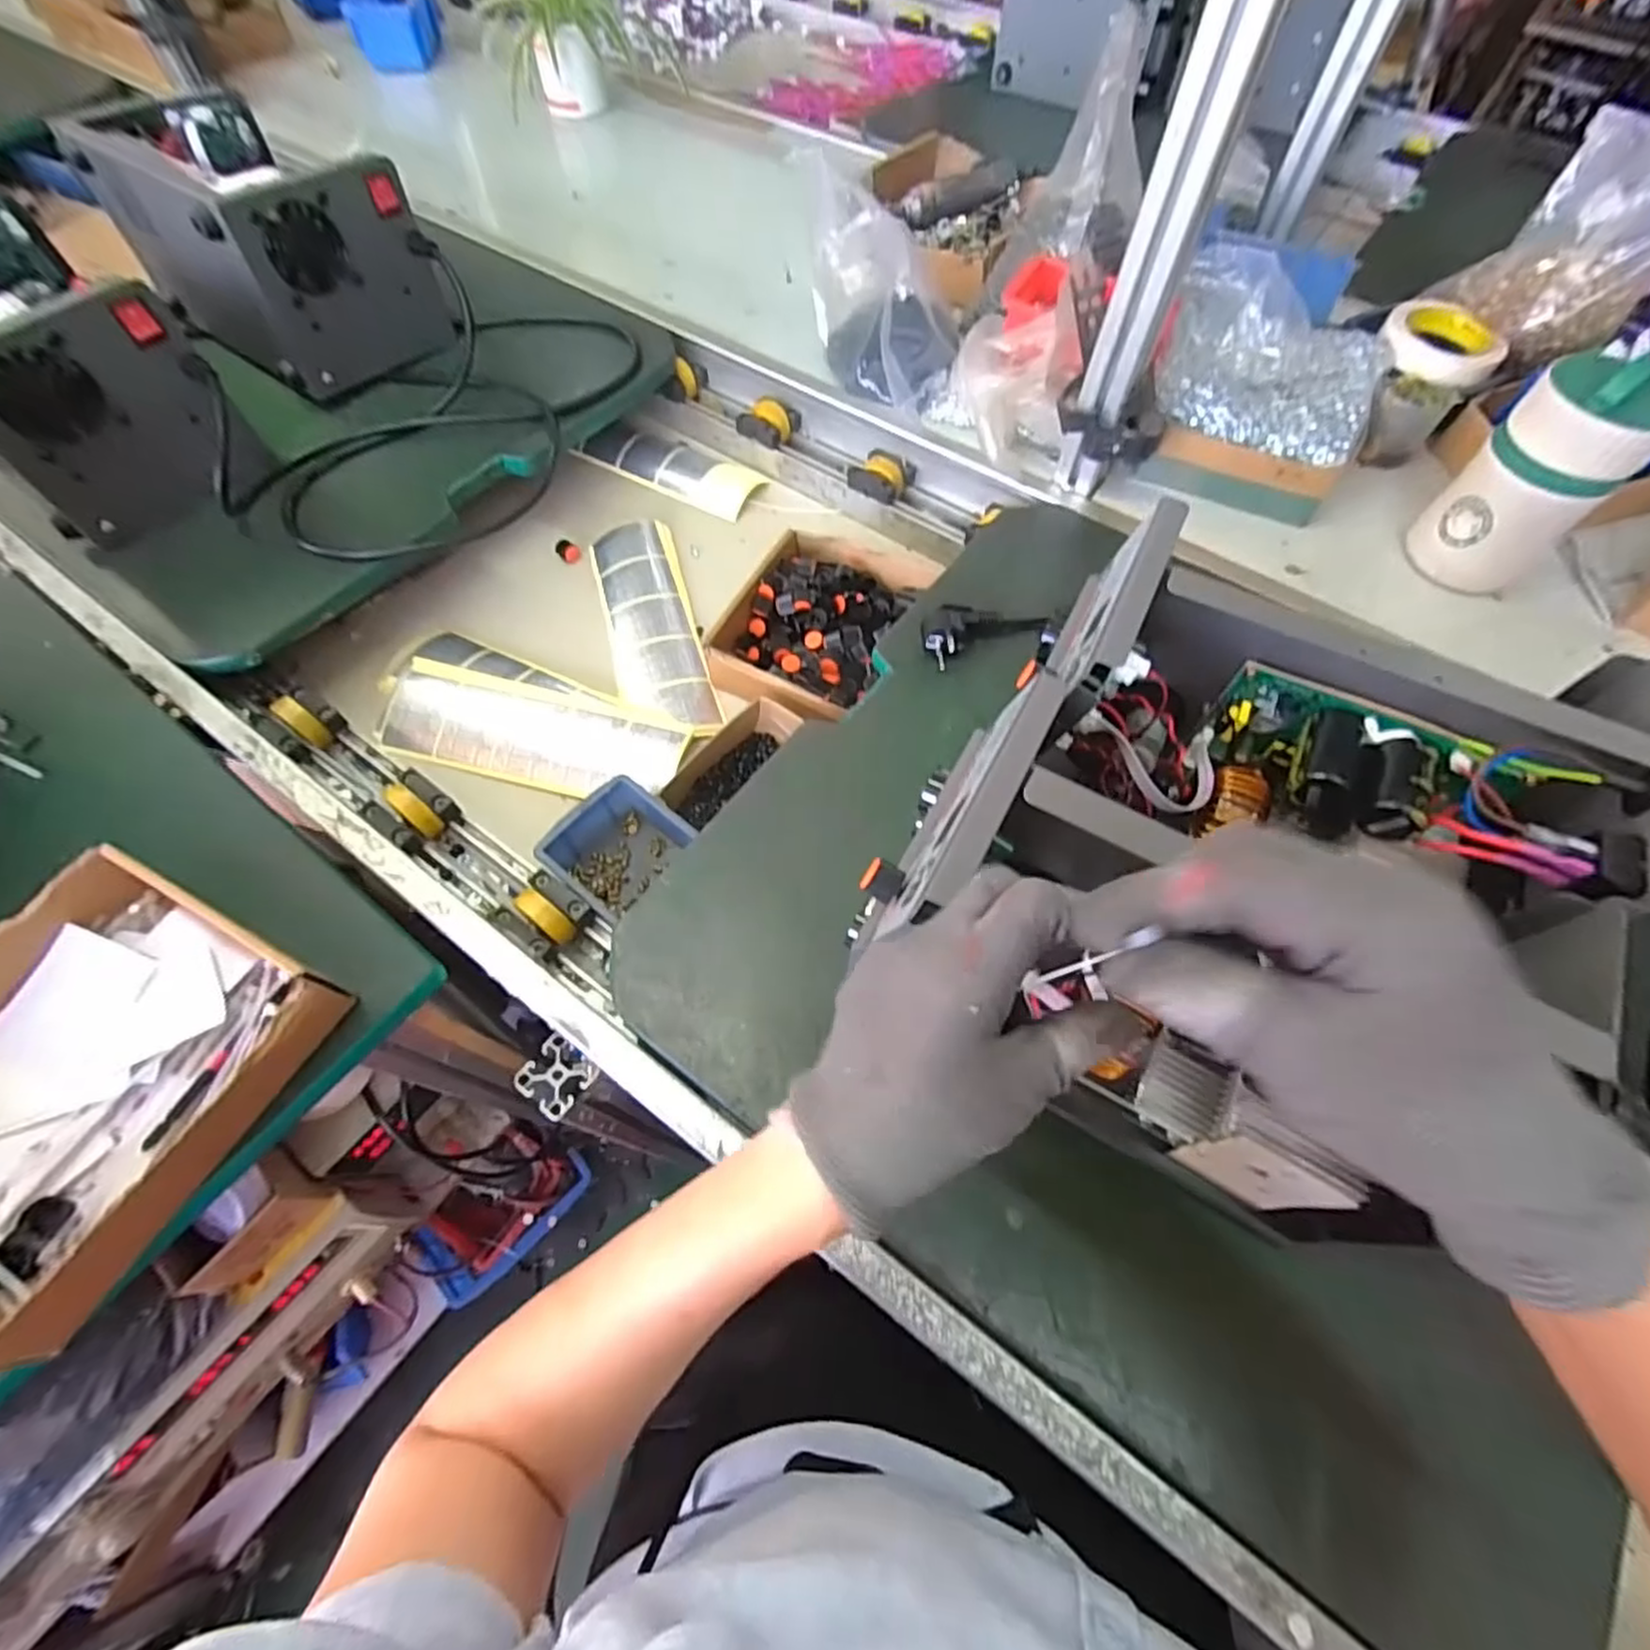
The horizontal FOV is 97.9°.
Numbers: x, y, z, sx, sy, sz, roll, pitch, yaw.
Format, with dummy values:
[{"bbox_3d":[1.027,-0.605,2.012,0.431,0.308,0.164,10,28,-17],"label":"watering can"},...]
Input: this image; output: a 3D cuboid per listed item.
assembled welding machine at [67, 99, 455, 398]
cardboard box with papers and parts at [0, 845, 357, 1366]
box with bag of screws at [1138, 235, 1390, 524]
[{"bbox_3d":[-0.558,-0.590,0.727,0.290,0.158,0.182,36,67,17],"label":"assembled welding machine"},{"bbox_3d":[-0.424,0.145,0.401,0.187,0.050,0.218,26,64,13],"label":"cardboard box with papers and parts"},{"bbox_3d":[0.414,-0.422,0.679,0.198,0.124,0.226,19,63,9],"label":"box with bag of screws"}]

